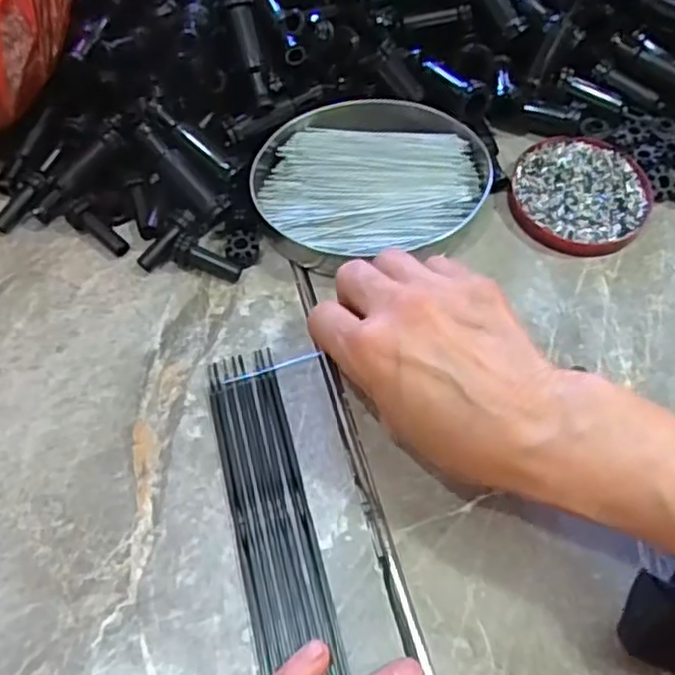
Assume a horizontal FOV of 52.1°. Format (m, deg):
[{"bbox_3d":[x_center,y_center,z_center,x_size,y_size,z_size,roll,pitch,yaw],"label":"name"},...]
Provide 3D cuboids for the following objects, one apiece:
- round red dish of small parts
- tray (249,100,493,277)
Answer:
[{"bbox_3d":[0.145,-0.086,0.416,0.081,0.011,0.080,-30,67,-17],"label":"round red dish of small parts"},{"bbox_3d":[0.020,-0.093,0.405,0.135,0.025,0.106,-11,63,-8],"label":"tray"}]

